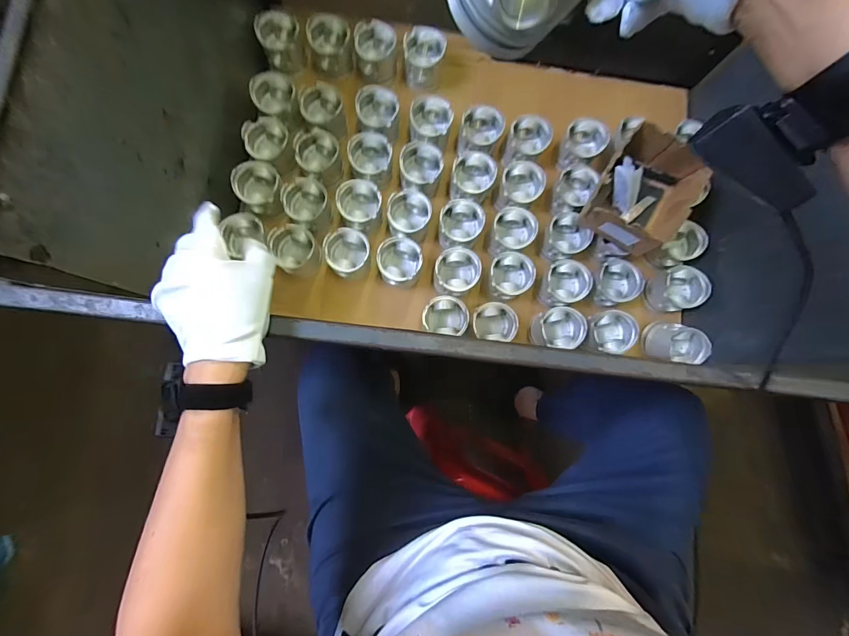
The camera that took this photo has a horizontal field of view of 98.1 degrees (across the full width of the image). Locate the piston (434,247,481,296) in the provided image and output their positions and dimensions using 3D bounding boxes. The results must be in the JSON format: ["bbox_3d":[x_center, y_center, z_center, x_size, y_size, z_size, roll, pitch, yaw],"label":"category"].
[{"bbox_3d":[0.066,-0.095,0.796,0.095,0.087,0.089,0,84,-4],"label":"piston"}]

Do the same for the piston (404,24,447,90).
[{"bbox_3d":[-0.003,-0.598,0.844,0.091,0.098,0.094,-2,84,-4],"label":"piston"}]

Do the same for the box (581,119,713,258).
[{"bbox_3d":[0.429,-0.235,0.752,0.181,0.108,0.189,34,83,0],"label":"box"}]

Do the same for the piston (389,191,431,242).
[{"bbox_3d":[-0.034,-0.222,0.810,0.089,0.083,0.094,0,84,-4],"label":"piston"}]

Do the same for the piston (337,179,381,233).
[{"bbox_3d":[-0.140,-0.240,0.805,0.093,0.074,0.100,0,84,-4],"label":"piston"}]

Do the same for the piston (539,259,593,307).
[{"bbox_3d":[0.301,-0.075,0.804,0.096,0.066,0.090,0,84,-4],"label":"piston"}]

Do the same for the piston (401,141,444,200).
[{"bbox_3d":[-0.008,-0.334,0.824,0.089,0.086,0.094,0,84,-4],"label":"piston"}]

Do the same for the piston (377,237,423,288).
[{"bbox_3d":[-0.053,-0.118,0.796,0.092,0.078,0.096,0,84,-4],"label":"piston"}]

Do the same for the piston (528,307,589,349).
[{"bbox_3d":[0.284,0.021,0.794,0.094,0.075,0.090,-2,84,-4],"label":"piston"}]

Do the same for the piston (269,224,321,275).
[{"bbox_3d":[-0.271,-0.143,0.777,0.087,0.057,0.093,0,84,-4],"label":"piston"}]

